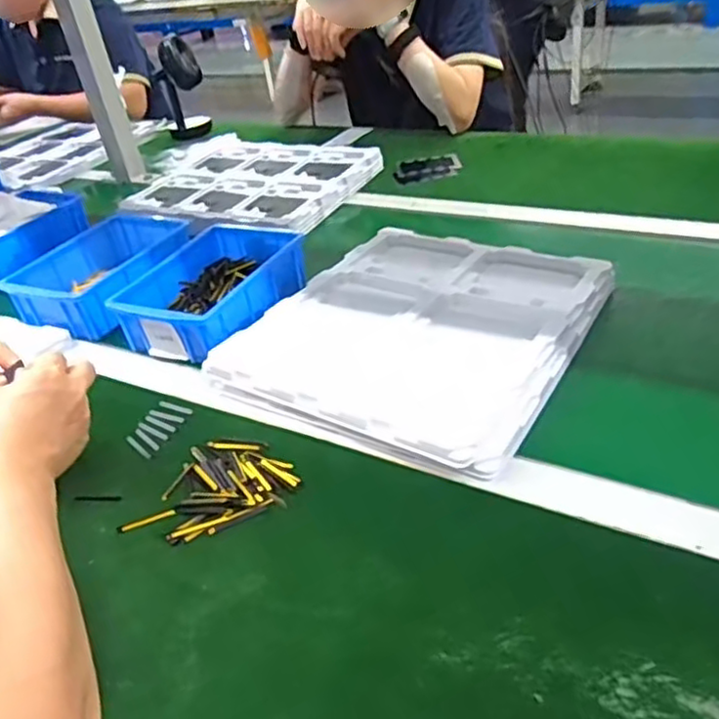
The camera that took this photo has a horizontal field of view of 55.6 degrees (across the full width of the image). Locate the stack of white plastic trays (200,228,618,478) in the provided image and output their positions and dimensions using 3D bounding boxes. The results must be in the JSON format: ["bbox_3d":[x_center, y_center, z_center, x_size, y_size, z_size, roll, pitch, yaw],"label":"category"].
[{"bbox_3d":[0.060,-0.032,0.658,0.284,0.033,0.327,15,41,30],"label":"stack of white plastic trays"}]

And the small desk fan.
[{"bbox_3d":[-0.345,-0.527,1.325,0.085,0.179,0.086,-10,35,-2],"label":"small desk fan"}]

